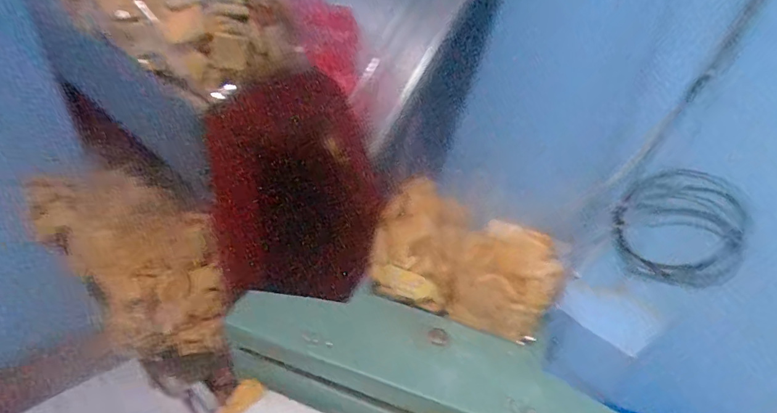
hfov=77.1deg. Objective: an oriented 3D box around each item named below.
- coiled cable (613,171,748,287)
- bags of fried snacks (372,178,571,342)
[{"bbox_3d":[0.484,0.041,0.815,0.210,0.218,0.039,12,39,9],"label":"coiled cable"},{"bbox_3d":[0.074,0.069,0.536,0.209,0.115,0.083,25,42,24],"label":"bags of fried snacks"}]

